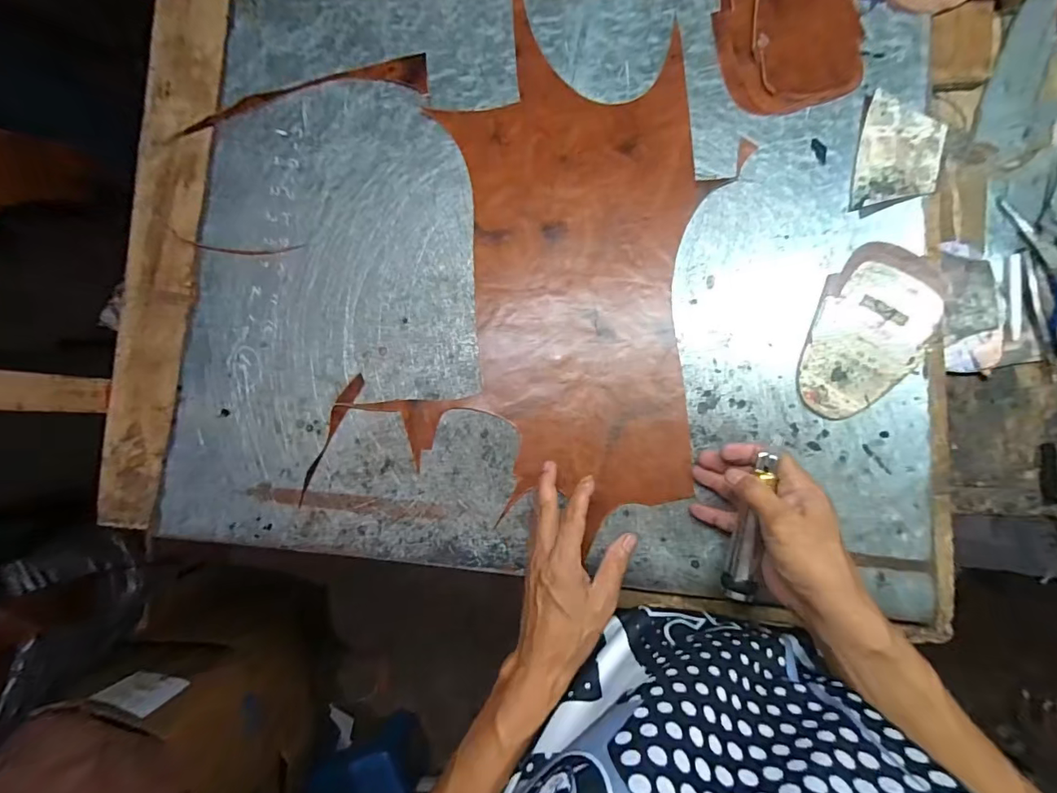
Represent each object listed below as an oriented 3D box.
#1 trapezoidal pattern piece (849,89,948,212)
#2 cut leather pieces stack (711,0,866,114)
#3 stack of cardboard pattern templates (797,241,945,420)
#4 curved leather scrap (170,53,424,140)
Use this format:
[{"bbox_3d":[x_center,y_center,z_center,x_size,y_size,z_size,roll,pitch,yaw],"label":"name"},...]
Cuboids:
[{"bbox_3d":[0.364,-0.239,0.460,0.070,0.011,0.112,11,87,5],"label":"trapezoidal pattern piece"},{"bbox_3d":[0.264,-0.376,0.477,0.135,0.012,0.163,-9,85,4],"label":"cut leather pieces stack"},{"bbox_3d":[0.326,-0.061,0.446,0.101,0.004,0.173,20,87,10],"label":"stack of cardboard pattern templates"},{"bbox_3d":[-0.254,-0.336,0.526,0.289,0.004,0.043,-9,85,4],"label":"curved leather scrap"}]

